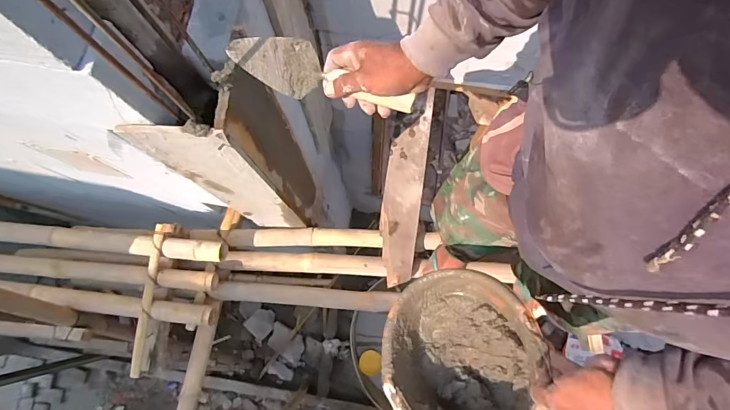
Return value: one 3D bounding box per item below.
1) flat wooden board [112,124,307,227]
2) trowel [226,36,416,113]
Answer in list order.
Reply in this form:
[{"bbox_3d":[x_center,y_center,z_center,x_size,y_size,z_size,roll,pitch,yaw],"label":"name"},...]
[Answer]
[{"bbox_3d":[-0.287,-0.023,0.990,0.165,0.802,0.018,4,77,2],"label":"flat wooden board"},{"bbox_3d":[-0.072,-0.190,0.596,0.258,0.050,0.075,21,79,11],"label":"trowel"}]

